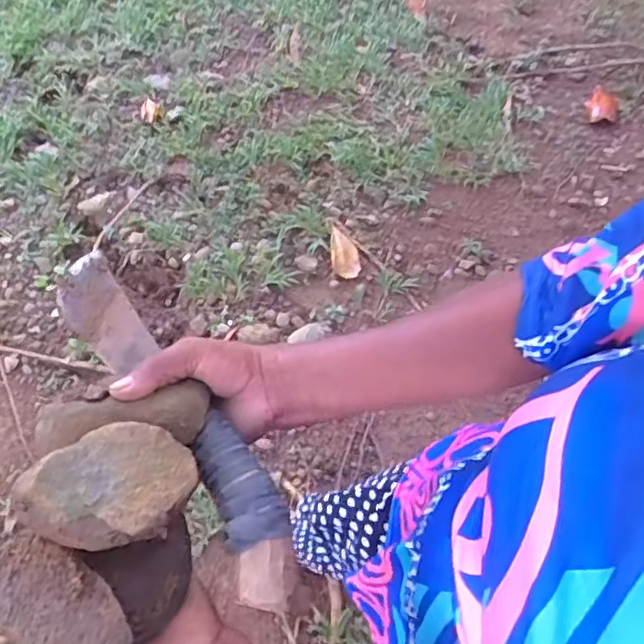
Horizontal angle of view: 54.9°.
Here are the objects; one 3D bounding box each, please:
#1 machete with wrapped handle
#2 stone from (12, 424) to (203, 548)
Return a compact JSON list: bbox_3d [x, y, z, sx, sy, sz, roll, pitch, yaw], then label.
[{"bbox_3d":[-0.107,0.062,0.433,0.053,0.021,0.296,-37,65,-14],"label":"machete with wrapped handle"},{"bbox_3d":[-0.122,0.100,0.364,0.069,0.035,0.091,44,41,10],"label":"stone"}]

